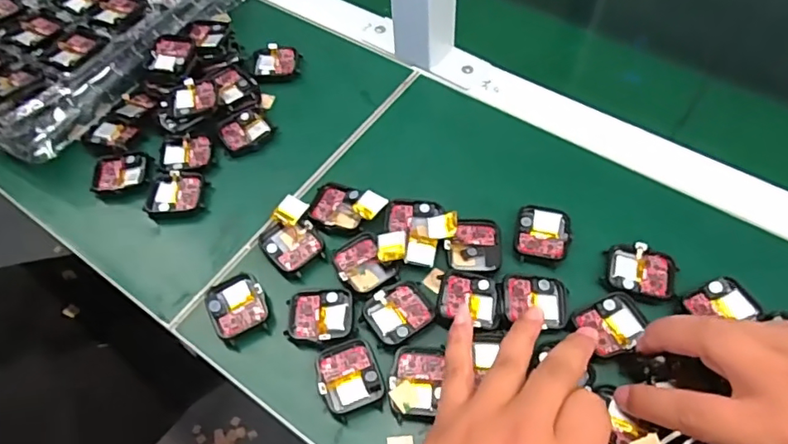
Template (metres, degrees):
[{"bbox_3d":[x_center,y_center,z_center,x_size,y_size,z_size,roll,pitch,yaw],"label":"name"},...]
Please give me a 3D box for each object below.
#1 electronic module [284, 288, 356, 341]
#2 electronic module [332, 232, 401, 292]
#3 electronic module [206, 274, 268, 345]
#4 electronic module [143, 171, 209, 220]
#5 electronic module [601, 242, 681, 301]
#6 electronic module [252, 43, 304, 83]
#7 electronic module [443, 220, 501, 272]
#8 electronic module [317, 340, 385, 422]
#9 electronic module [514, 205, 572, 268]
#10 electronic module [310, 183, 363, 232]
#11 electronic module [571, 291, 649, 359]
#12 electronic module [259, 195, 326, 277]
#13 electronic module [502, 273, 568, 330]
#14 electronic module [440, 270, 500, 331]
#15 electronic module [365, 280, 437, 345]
[{"bbox_3d":[-0.049,0.063,0.377,0.044,0.006,0.036,-6,57,0],"label":"electronic module"},{"bbox_3d":[-0.022,0.030,0.396,0.035,0.007,0.040,-30,60,-15],"label":"electronic module"},{"bbox_3d":[-0.107,0.057,0.384,0.037,0.006,0.044,-26,59,-13],"label":"electronic module"},{"bbox_3d":[-0.171,-0.022,0.442,0.044,0.009,0.039,-2,57,3],"label":"electronic module"},{"bbox_3d":[0.167,0.033,0.377,0.045,0.005,0.038,13,59,12],"label":"electronic module"},{"bbox_3d":[-0.108,-0.146,0.516,0.044,0.012,0.039,-9,57,-2],"label":"electronic module"},{"bbox_3d":[0.057,0.017,0.399,0.038,0.009,0.039,-2,57,2],"label":"electronic module"},{"bbox_3d":[-0.028,0.098,0.354,0.037,0.008,0.044,-19,58,-8],"label":"electronic module"},{"bbox_3d":[0.106,0.009,0.398,0.038,0.006,0.044,10,58,10],"label":"electronic module"},{"bbox_3d":[-0.041,-0.011,0.422,0.038,0.011,0.037,12,58,11],"label":"electronic module"},{"bbox_3d":[0.140,0.065,0.360,0.040,0.008,0.037,-19,59,-11],"label":"electronic module"},{"bbox_3d":[-0.076,0.010,0.409,0.040,0.012,0.055,-21,58,-10],"label":"electronic module"},{"bbox_3d":[0.094,0.051,0.372,0.043,0.007,0.037,3,57,3],"label":"electronic module"},{"bbox_3d":[0.050,0.051,0.374,0.038,0.007,0.039,2,57,2],"label":"electronic module"},{"bbox_3d":[0.003,0.059,0.373,0.041,0.004,0.035,-34,61,-17],"label":"electronic module"}]

